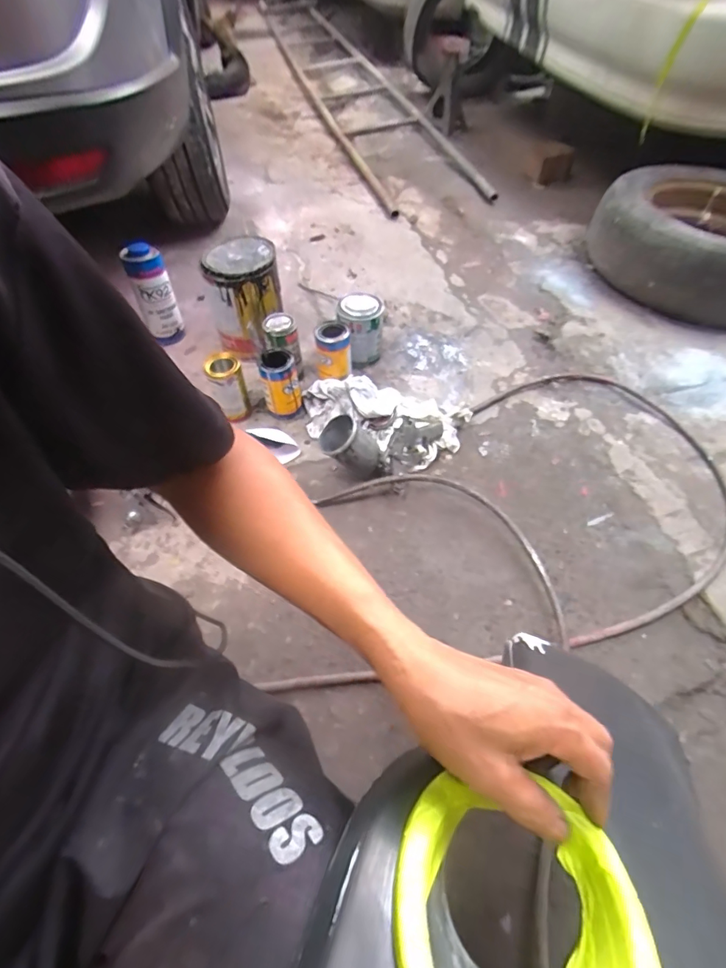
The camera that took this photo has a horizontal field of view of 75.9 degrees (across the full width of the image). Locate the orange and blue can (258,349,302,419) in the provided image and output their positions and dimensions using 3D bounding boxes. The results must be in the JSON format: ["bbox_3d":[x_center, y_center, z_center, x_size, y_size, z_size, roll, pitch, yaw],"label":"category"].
[{"bbox_3d":[-0.166,-0.198,0.950,0.074,0.126,0.066,-12,54,-8],"label":"orange and blue can"}]

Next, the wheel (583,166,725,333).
[{"bbox_3d":[0.911,-0.655,1.245,0.558,0.179,0.506,25,58,18],"label":"wheel"}]

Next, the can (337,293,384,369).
[{"bbox_3d":[-0.006,-0.343,1.059,0.095,0.145,0.094,-1,53,1],"label":"can"}]

